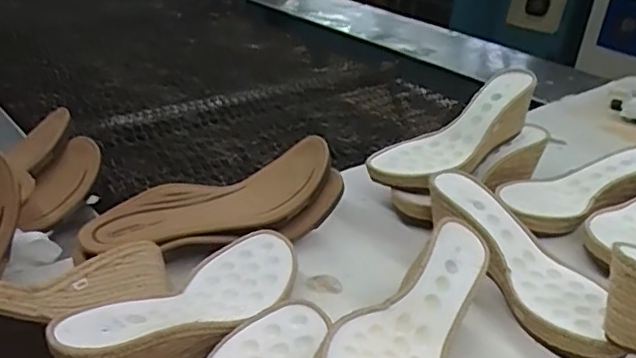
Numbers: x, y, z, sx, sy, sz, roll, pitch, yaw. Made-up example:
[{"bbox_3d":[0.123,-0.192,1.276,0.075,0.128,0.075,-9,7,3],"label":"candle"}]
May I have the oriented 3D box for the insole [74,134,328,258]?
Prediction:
[{"bbox_3d":[-0.102,0.017,0.574,0.245,0.051,0.095,-10,30,-23],"label":"insole"}]

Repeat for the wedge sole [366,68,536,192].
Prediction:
[{"bbox_3d":[0.162,-0.046,0.673,0.229,0.059,0.086,-32,39,-16],"label":"wedge sole"}]

